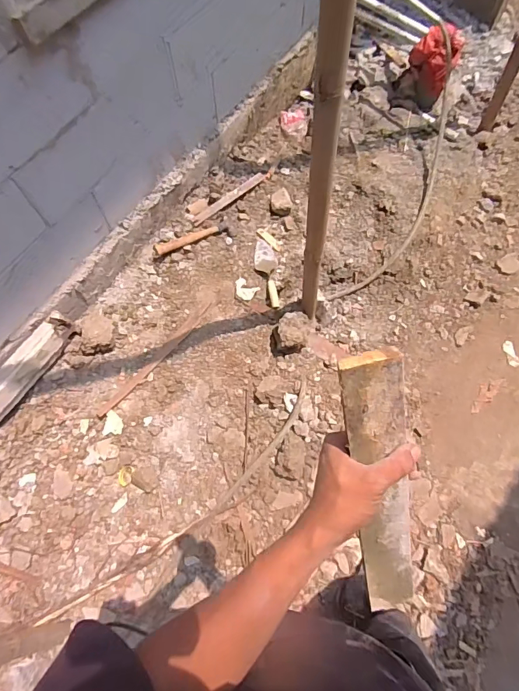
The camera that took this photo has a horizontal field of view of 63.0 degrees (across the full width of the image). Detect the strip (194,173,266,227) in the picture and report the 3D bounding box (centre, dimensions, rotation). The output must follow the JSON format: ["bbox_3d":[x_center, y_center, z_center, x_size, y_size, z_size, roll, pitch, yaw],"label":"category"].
[{"bbox_3d":[-0.121,-0.607,1.741,0.378,0.011,0.037,-40,90,-17],"label":"strip"}]

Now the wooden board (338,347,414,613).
[{"bbox_3d":[0.130,0.167,0.447,0.056,0.359,0.018,-17,28,-9],"label":"wooden board"}]

